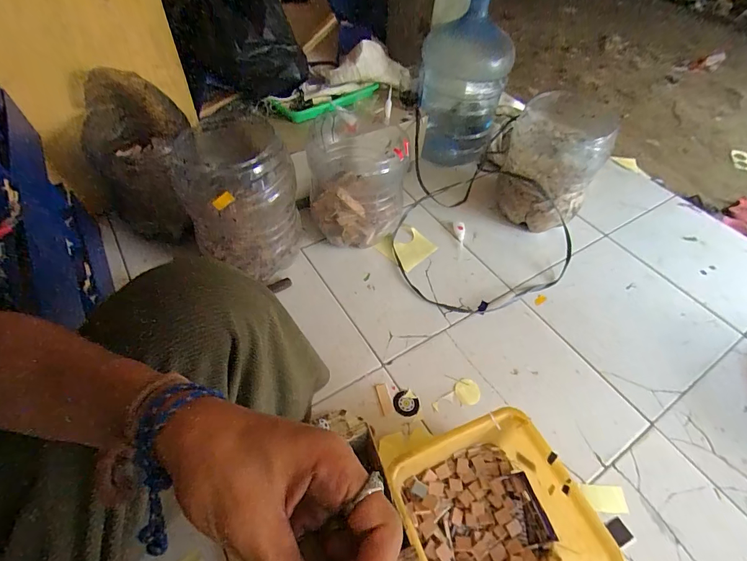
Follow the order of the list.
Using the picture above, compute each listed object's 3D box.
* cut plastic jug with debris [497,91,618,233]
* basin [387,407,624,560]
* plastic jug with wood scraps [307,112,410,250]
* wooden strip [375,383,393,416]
[{"bbox_3d":[0.503,-0.345,1.074,0.245,0.295,0.279,26,55,15],"label":"cut plastic jug with debris"},{"bbox_3d":[0.184,0.384,0.621,0.267,0.132,0.300,-17,55,-17],"label":"basin"},{"bbox_3d":[-0.041,-0.258,1.002,0.238,0.256,0.254,9,52,3],"label":"plastic jug with wood scraps"},{"bbox_3d":[0.022,0.244,0.789,0.023,0.005,0.066,-11,54,-13],"label":"wooden strip"}]

